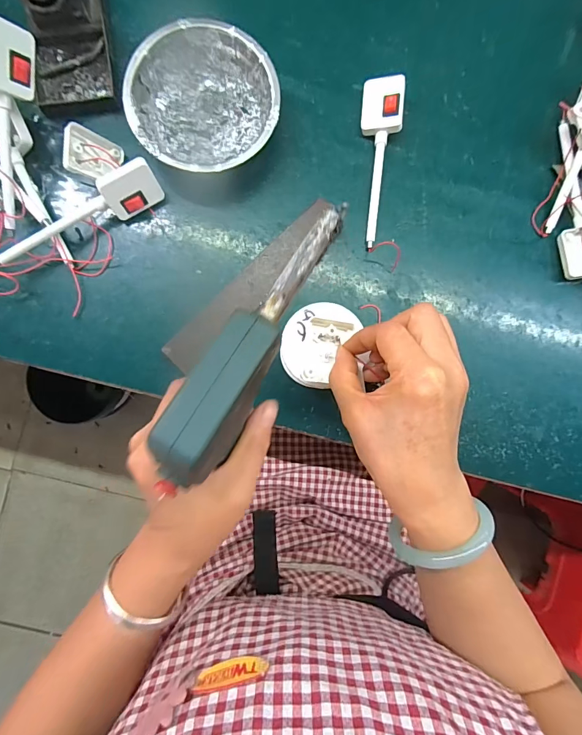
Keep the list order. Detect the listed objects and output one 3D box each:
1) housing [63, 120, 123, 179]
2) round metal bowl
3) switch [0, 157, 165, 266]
[{"bbox_3d":[-0.172,-0.185,0.333,0.011,0.047,0.037,29,108,38],"label":"housing"},{"bbox_3d":[-0.076,-0.233,0.341,0.123,0.042,0.124,0,89,-2],"label":"round metal bowl"},{"bbox_3d":[-0.186,-0.130,0.335,0.151,0.039,0.027,-30,90,-2],"label":"switch"}]

